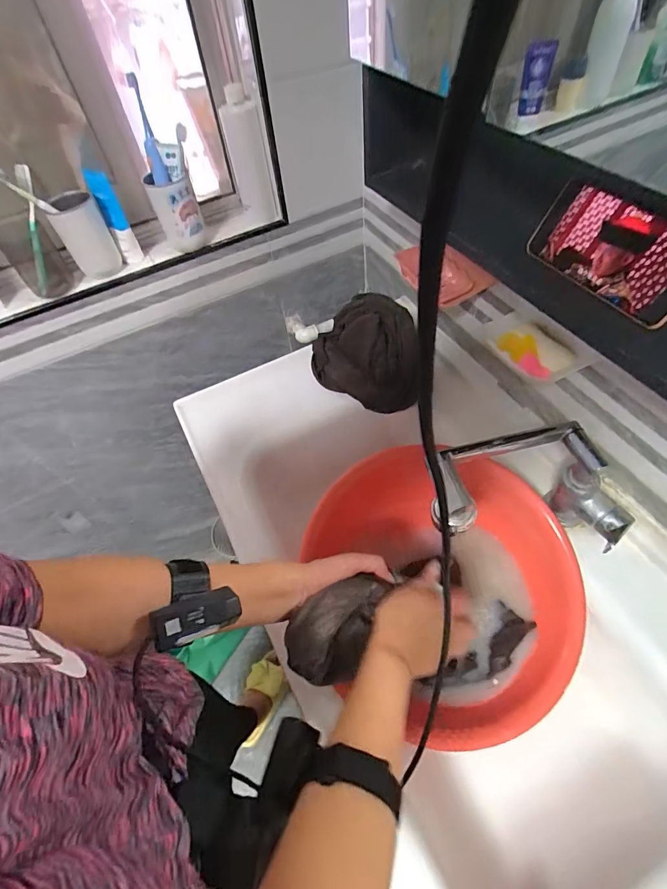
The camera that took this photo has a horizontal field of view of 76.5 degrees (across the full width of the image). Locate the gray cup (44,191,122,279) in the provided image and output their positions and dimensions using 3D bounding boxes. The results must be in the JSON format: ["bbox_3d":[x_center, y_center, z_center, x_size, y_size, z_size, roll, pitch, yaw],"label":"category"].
[{"bbox_3d":[-0.443,-0.376,0.757,0.076,0.120,0.079,-3,55,4],"label":"gray cup"}]

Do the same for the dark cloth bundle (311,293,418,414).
[{"bbox_3d":[0.054,-0.170,0.784,0.182,0.102,0.234,-2,55,4],"label":"dark cloth bundle"}]

